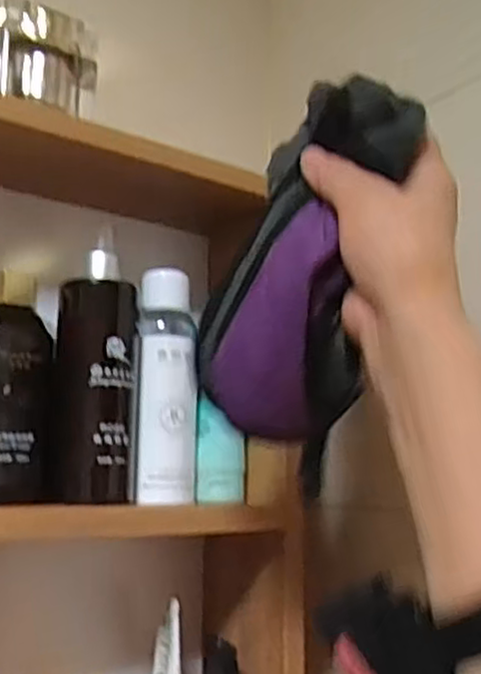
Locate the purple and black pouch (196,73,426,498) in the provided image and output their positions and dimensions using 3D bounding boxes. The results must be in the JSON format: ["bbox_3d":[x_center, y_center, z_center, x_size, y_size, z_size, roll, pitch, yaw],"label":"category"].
[{"bbox_3d":[0.031,-0.030,0.356,0.057,0.193,0.067,9,10,-38],"label":"purple and black pouch"}]

